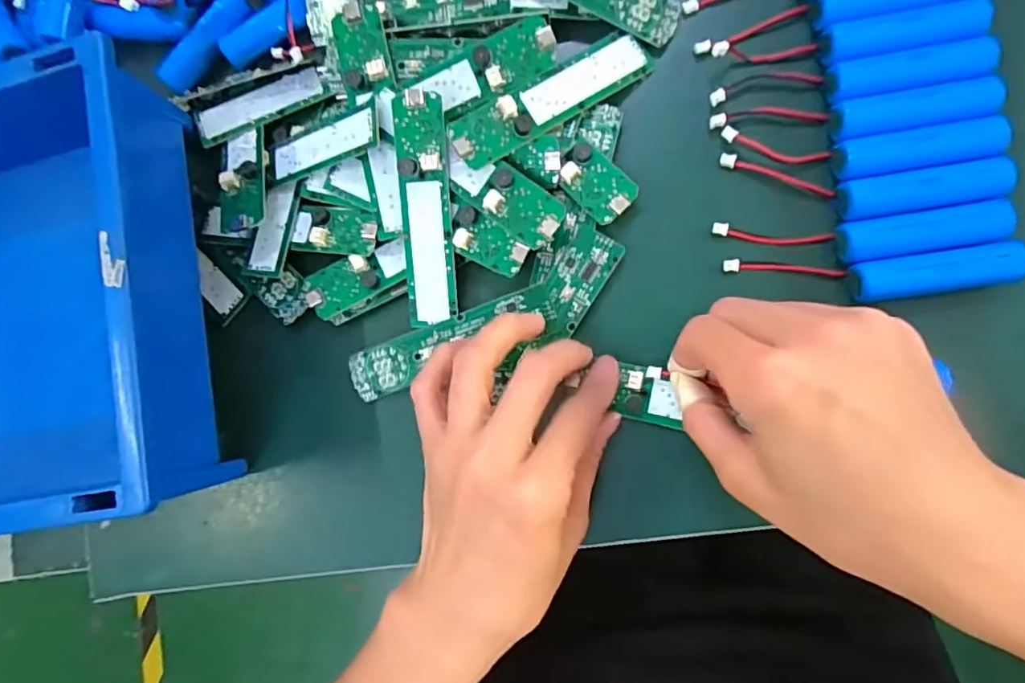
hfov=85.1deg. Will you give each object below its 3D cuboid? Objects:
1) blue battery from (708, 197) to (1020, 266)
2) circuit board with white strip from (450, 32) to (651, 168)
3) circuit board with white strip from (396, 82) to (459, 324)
[{"bbox_3d":[0.160,-0.048,0.260,0.120,0.019,0.023,-2,86,8],"label":"blue battery"},{"bbox_3d":[0.020,-0.123,0.280,0.112,0.009,0.025,-32,85,-10],"label":"circuit board with white strip"},{"bbox_3d":[-0.044,-0.065,0.282,0.025,0.006,0.114,0,104,9],"label":"circuit board with white strip"}]

